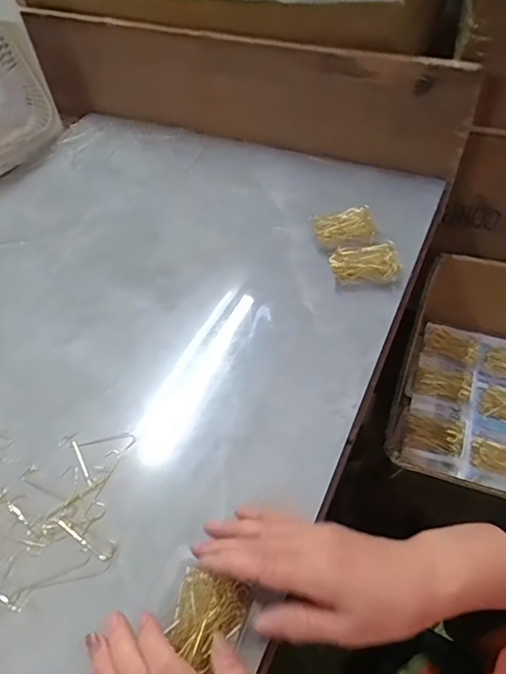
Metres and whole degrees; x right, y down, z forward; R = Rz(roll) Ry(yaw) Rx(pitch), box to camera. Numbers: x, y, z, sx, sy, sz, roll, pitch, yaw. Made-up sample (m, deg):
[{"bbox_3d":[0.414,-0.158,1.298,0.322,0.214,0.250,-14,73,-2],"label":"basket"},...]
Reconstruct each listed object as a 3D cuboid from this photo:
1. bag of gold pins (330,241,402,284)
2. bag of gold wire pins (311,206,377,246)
[{"bbox_3d":[0.125,-0.084,0.546,0.074,0.024,0.045,-2,50,2],"label":"bag of gold pins"},{"bbox_3d":[0.110,-0.134,0.584,0.068,0.020,0.050,-5,50,-1],"label":"bag of gold wire pins"}]

